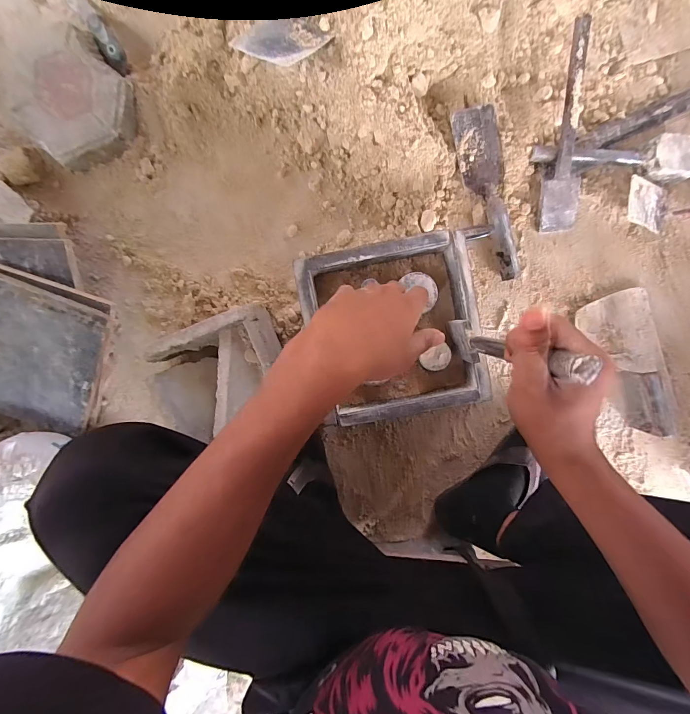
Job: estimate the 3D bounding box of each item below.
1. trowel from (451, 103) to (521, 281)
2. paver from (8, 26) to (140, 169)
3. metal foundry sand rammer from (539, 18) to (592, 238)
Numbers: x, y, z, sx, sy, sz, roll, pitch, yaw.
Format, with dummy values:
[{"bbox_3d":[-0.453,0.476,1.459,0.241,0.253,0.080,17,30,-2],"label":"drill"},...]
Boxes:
[{"bbox_3d":[0.235,-0.257,0.562,0.068,0.038,0.262,-17,95,5],"label":"trowel"},{"bbox_3d":[-0.426,-0.397,0.573,0.158,0.065,0.178,42,93,-4],"label":"paver"},{"bbox_3d":[0.335,-0.333,0.525,0.055,0.019,0.268,-5,114,4],"label":"metal foundry sand rammer"}]

